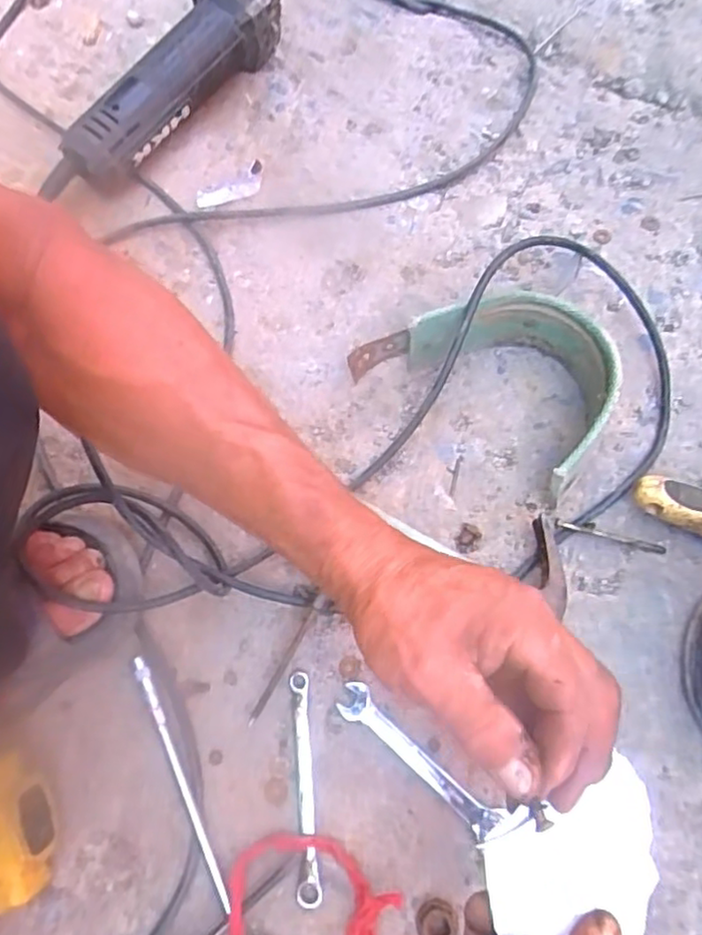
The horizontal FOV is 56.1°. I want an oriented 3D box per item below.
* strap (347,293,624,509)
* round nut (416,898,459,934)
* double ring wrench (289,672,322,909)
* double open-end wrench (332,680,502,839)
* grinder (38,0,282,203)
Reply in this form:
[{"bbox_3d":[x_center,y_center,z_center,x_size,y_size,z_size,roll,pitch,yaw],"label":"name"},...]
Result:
[{"bbox_3d":[0.106,-0.074,0.492,0.176,0.068,0.115,35,75,12],"label":"strap"},{"bbox_3d":[0.053,0.281,0.405,0.025,0.006,0.026,0,71,1],"label":"round nut"},{"bbox_3d":[-0.031,0.207,0.431,0.014,0.015,0.138,-4,71,0],"label":"double ring wrench"},{"bbox_3d":[0.043,0.192,0.436,0.124,0.009,0.023,38,76,13],"label":"double open-end wrench"},{"bbox_3d":[-0.144,-0.364,0.592,0.090,0.085,0.309,28,74,10],"label":"grinder"}]

